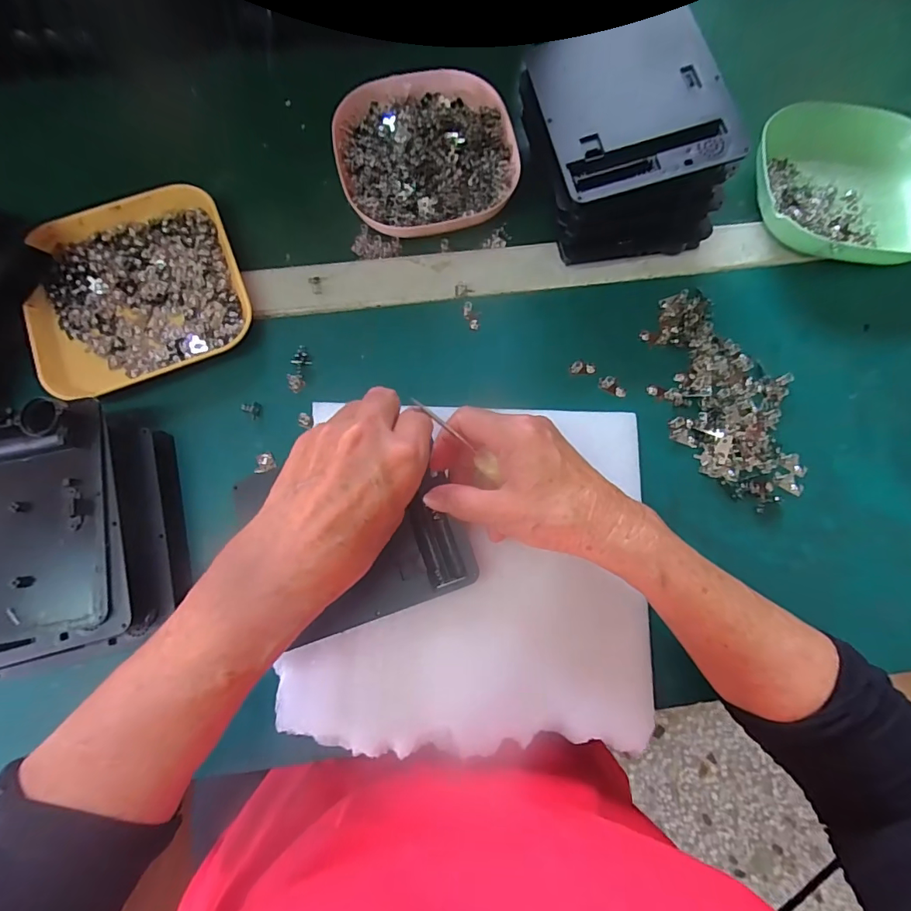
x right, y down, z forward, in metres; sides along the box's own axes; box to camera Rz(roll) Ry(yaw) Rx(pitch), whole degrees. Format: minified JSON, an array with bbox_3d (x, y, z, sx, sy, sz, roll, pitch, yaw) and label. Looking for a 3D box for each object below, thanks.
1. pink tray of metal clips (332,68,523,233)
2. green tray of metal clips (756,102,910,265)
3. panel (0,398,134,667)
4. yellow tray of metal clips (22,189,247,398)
[{"bbox_3d":[-0.024,-0.242,0.372,0.133,0.029,0.135,-15,79,-5],"label":"pink tray of metal clips"},{"bbox_3d":[0.306,-0.209,0.372,0.133,0.033,0.139,10,78,0],"label":"green tray of metal clips"},{"bbox_3d":[-0.254,0.046,0.273,0.113,0.022,0.135,-13,79,-5],"label":"panel"},{"bbox_3d":[-0.230,-0.119,0.347,0.144,0.018,0.144,-22,80,-6],"label":"yellow tray of metal clips"}]

